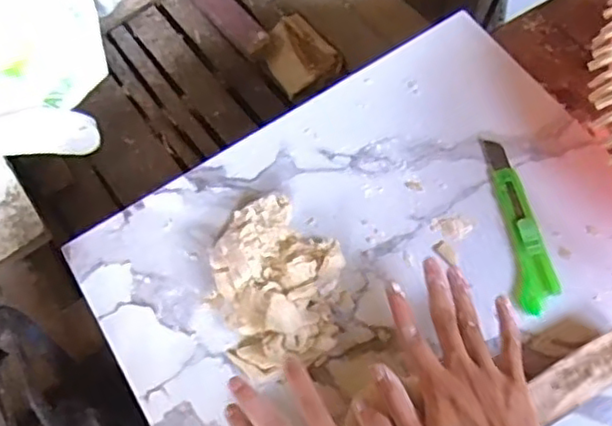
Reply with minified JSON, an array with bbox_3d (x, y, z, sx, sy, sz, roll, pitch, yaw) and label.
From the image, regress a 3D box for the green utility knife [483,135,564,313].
[{"bbox_3d":[0.197,0.006,0.612,0.039,0.011,0.174,-8,64,-2],"label":"green utility knife"}]

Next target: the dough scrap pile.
[{"bbox_3d":[-0.026,0.060,0.595,0.116,0.045,0.152,-20,65,-7],"label":"dough scrap pile"}]

